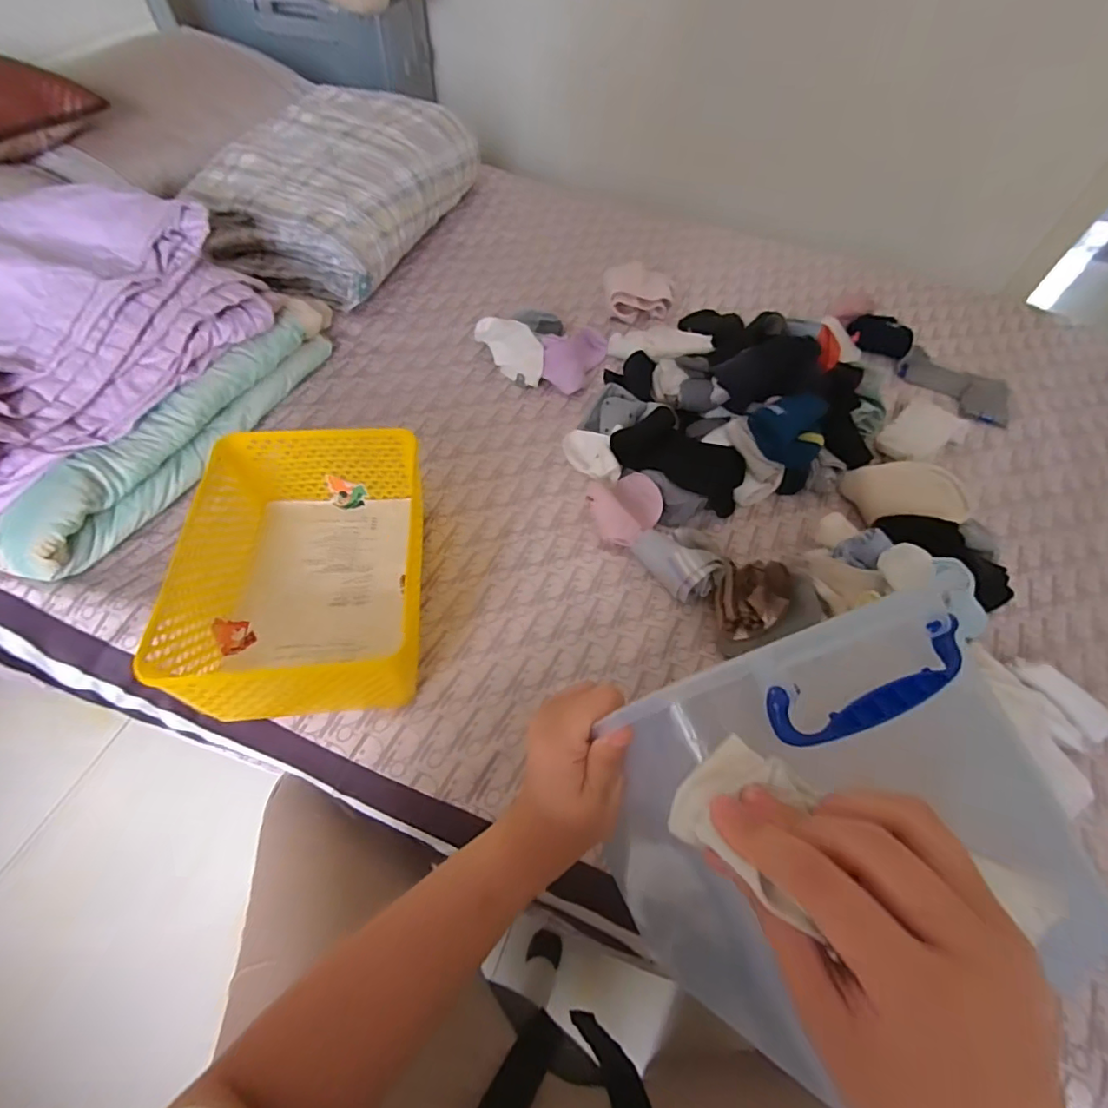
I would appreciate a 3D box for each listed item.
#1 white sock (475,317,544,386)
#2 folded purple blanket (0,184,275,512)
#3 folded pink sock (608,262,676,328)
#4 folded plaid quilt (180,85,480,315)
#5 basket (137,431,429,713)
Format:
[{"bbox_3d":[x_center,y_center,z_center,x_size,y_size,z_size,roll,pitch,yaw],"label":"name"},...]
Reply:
[{"bbox_3d":[-0.067,-0.306,0.788,0.056,0.058,0.137,-31,65,-19],"label":"white sock"},{"bbox_3d":[-0.599,-0.260,0.613,0.297,0.123,0.433,28,60,14],"label":"folded purple blanket"},{"bbox_3d":[0.144,-0.429,0.874,0.118,0.048,0.095,0,58,-2],"label":"folded pink sock"},{"bbox_3d":[-0.367,-0.629,0.917,0.316,0.155,0.432,19,60,9],"label":"folded plaid quilt"},{"bbox_3d":[-0.243,0.016,0.546,0.222,0.130,0.281,-5,59,-5],"label":"basket"}]

